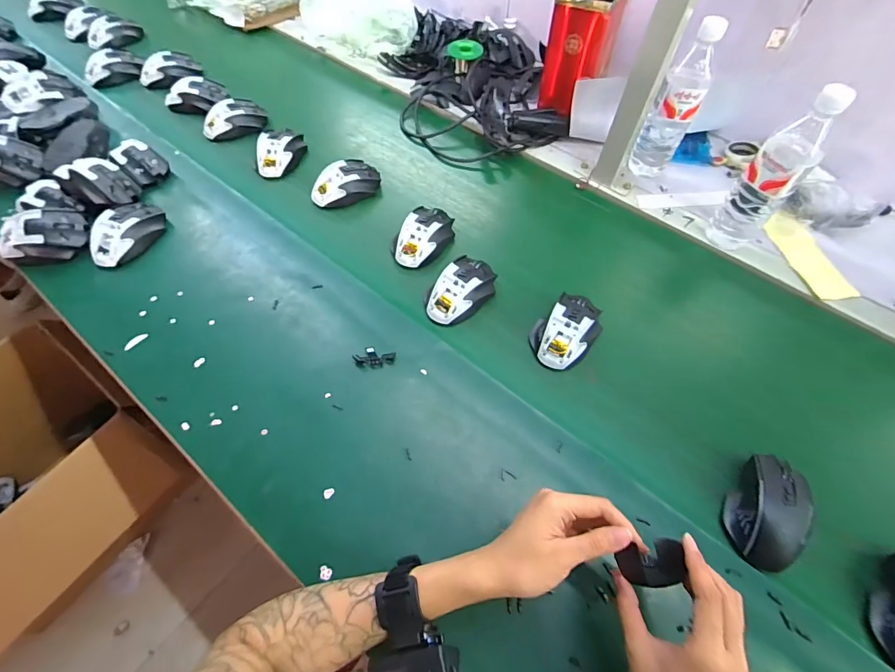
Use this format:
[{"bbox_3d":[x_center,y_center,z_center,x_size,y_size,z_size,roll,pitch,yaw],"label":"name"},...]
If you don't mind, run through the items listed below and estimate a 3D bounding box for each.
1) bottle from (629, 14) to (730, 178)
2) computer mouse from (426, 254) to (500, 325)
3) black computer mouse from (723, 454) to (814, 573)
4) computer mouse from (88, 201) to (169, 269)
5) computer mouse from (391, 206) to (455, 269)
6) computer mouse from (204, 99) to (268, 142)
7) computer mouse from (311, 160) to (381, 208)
[{"bbox_3d":[0.355,-0.353,0.652,0.062,0.224,0.056,33,63,18],"label":"bottle"},{"bbox_3d":[0.019,-0.067,0.581,0.069,0.033,0.112,40,65,21],"label":"computer mouse"},{"bbox_3d":[0.340,0.185,0.440,0.066,0.040,0.110,33,63,18],"label":"black computer mouse"},{"bbox_3d":[-0.468,-0.151,0.608,0.064,0.040,0.114,23,60,12],"label":"computer mouse"},{"bbox_3d":[-0.036,-0.156,0.636,0.069,0.037,0.113,26,61,14],"label":"computer mouse"},{"bbox_3d":[-0.397,-0.404,0.778,0.071,0.038,0.113,38,64,20],"label":"computer mouse"},{"bbox_3d":[-0.169,-0.255,0.694,0.118,0.040,0.066,-31,64,-19],"label":"computer mouse"}]

